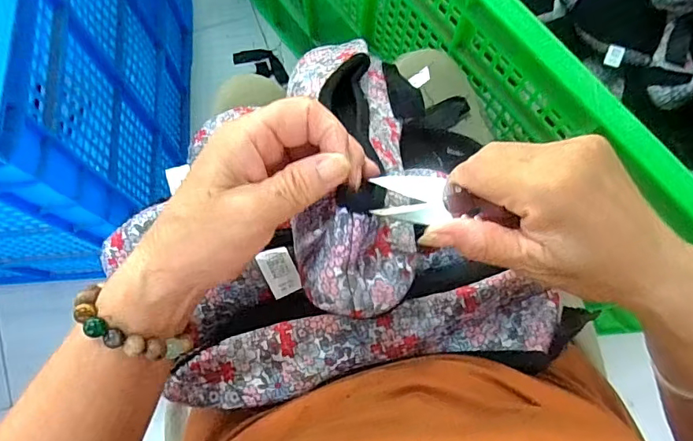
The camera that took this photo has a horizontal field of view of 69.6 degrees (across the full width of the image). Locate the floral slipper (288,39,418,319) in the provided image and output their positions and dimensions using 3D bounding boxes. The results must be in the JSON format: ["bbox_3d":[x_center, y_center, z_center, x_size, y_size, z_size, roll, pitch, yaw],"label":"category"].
[{"bbox_3d":[0.001,-0.060,0.326,0.072,0.057,0.244,-4,51,-2],"label":"floral slipper"}]

